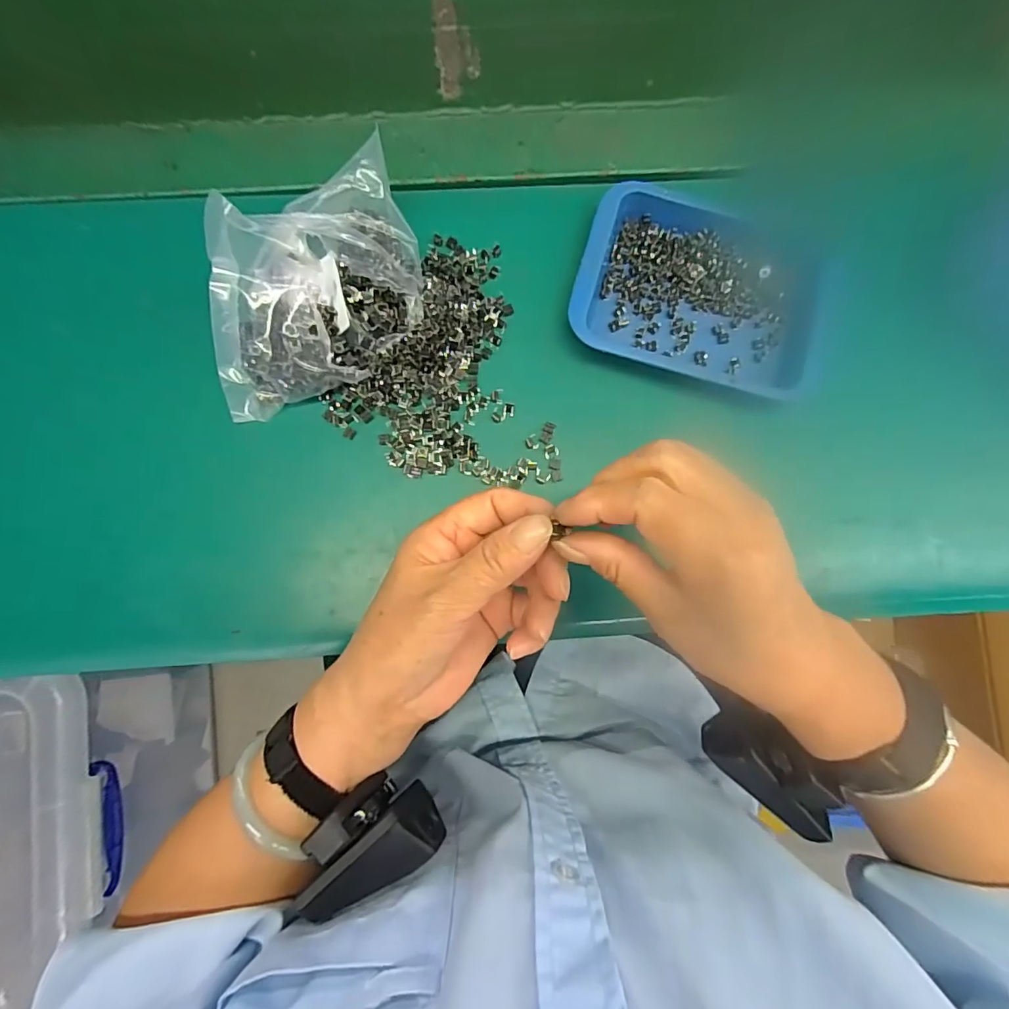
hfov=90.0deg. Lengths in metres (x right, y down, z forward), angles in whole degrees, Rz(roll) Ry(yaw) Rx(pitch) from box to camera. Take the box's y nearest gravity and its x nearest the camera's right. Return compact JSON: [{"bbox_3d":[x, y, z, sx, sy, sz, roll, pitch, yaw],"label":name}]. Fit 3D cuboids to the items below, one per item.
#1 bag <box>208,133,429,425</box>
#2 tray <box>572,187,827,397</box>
[{"bbox_3d":[-0.110,-0.125,0.292,0.166,0.069,0.090,-42,85,-6],"label":"bag"},{"bbox_3d":[0.127,-0.138,0.321,0.156,0.021,0.121,19,83,2],"label":"tray"}]

